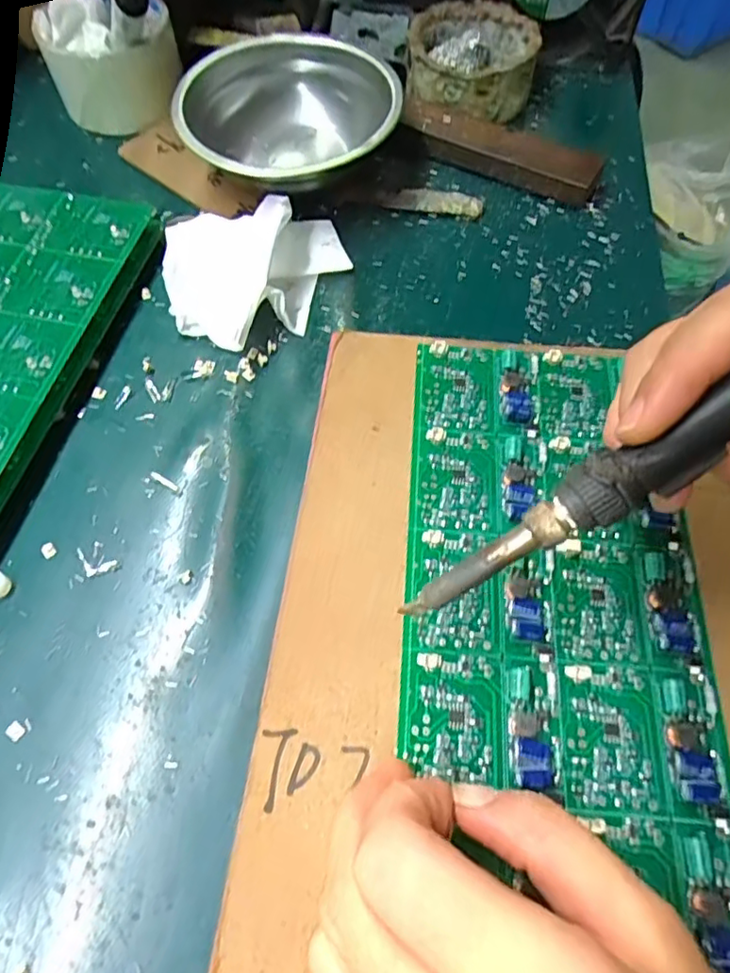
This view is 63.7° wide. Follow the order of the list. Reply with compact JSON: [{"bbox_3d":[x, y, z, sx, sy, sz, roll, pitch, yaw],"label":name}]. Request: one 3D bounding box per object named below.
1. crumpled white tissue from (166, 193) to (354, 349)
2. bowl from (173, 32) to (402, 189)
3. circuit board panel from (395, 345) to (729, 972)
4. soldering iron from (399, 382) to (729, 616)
[{"bbox_3d":[-0.056,-0.117,0.309,0.096,0.034,0.088,-13,63,-6],"label":"crumpled white tissue"},{"bbox_3d":[-0.044,-0.215,0.348,0.123,0.045,0.116,0,62,0],"label":"bowl"},{"bbox_3d":[0.068,0.033,0.213,0.104,0.008,0.206,4,63,2],"label":"circuit board panel"},{"bbox_3d":[0.094,-0.017,0.153,0.198,0.014,0.018,-35,65,14],"label":"soldering iron"}]

